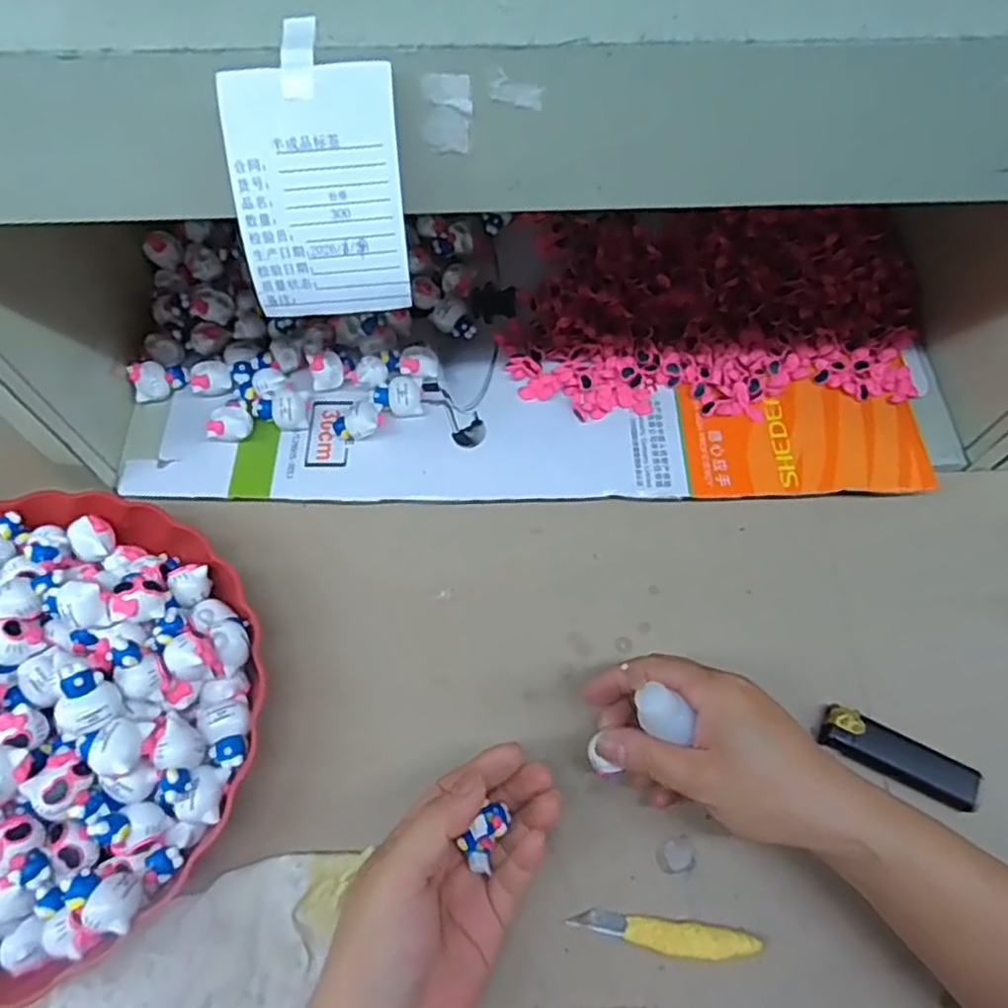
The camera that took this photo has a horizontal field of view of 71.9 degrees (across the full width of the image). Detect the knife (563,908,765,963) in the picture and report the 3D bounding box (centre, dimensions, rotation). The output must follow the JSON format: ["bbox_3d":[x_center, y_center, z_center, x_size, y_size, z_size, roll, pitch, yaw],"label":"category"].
[{"bbox_3d":[0.078,0.210,0.337,0.088,0.010,0.015,8,64,3],"label":"knife"}]

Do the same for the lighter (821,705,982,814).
[{"bbox_3d":[0.214,0.137,0.376,0.081,0.009,0.024,25,66,11],"label":"lighter"}]

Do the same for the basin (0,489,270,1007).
[{"bbox_3d":[-0.248,0.101,0.345,0.244,0.072,0.232,1,63,-1],"label":"basin"}]

